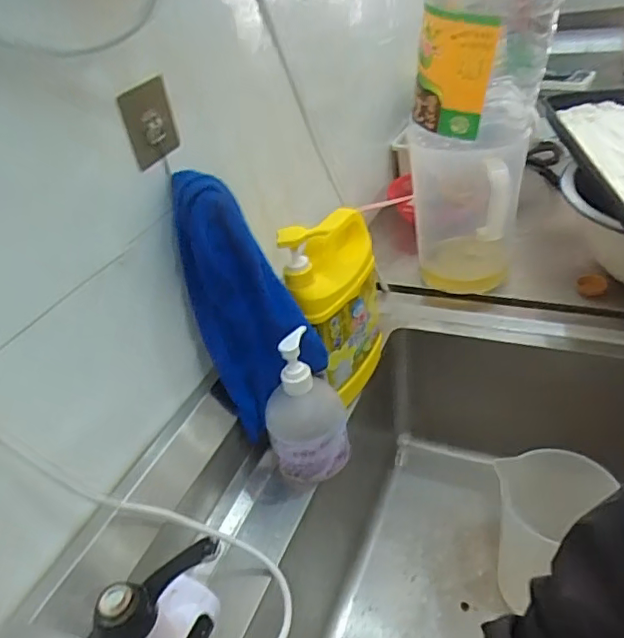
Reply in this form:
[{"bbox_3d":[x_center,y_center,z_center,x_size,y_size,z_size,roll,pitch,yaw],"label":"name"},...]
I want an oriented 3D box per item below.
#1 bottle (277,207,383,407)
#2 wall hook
[{"bbox_3d":[0.033,-0.021,0.680,0.065,0.231,0.148,13,40,26],"label":"bottle"},{"bbox_3d":[-0.138,-0.169,0.485,0.008,0.066,0.058,16,49,23],"label":"wall hook"}]

